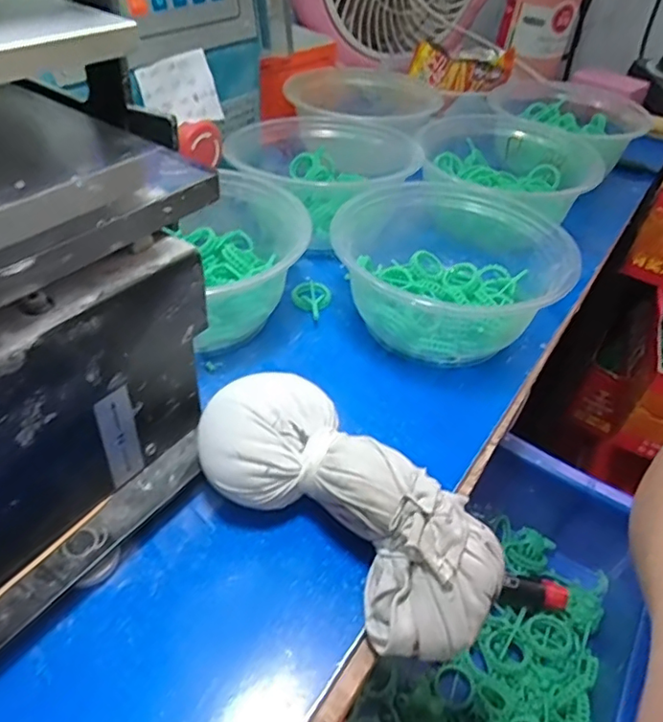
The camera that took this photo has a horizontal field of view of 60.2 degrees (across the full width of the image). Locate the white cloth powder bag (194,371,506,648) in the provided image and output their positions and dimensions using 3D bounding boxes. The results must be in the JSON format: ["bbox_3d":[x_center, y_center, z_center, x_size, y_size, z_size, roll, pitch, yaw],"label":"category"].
[{"bbox_3d":[0.006,0.059,0.235,0.133,0.045,0.064,35,49,28],"label":"white cloth powder bag"}]

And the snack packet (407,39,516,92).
[{"bbox_3d":[0.122,-0.278,0.539,0.088,0.033,0.035,2,42,-5],"label":"snack packet"}]

